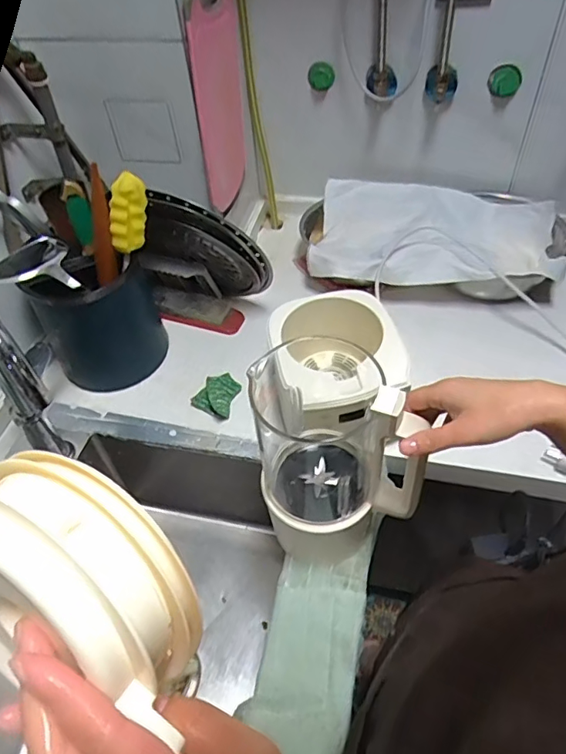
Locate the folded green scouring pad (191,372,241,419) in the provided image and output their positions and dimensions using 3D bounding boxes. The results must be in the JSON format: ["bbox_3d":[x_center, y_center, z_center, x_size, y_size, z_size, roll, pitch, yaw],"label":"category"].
[{"bbox_3d":[-0.101,0.022,0.839,0.065,0.025,0.077,19,54,20],"label":"folded green scouring pad"}]

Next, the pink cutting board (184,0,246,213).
[{"bbox_3d":[-0.097,-0.463,0.856,0.018,0.315,0.219,6,48,11],"label":"pink cutting board"}]

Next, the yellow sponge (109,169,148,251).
[{"bbox_3d":[-0.210,-0.222,0.712,0.046,0.104,0.030,-22,48,-41],"label":"yellow sponge"}]

